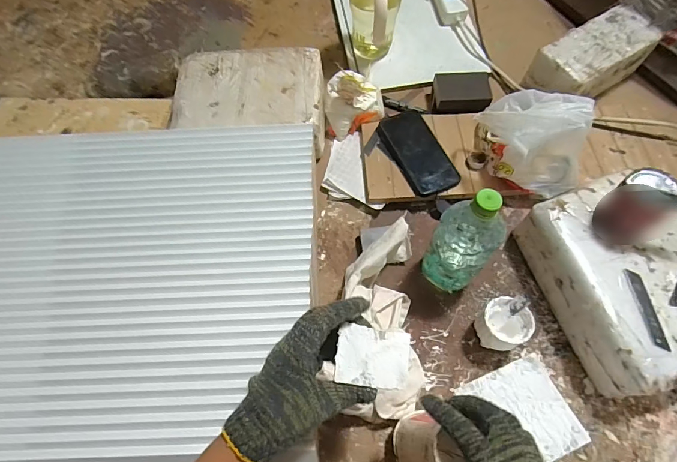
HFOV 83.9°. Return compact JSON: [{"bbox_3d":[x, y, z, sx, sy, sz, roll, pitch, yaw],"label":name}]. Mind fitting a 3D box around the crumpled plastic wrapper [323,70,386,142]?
[{"bbox_3d":[0.027,-0.243,0.697,0.106,0.093,0.088,-16,65,-5],"label":"crumpled plastic wrapper"}]

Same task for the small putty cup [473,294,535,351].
[{"bbox_3d":[0.225,0.132,0.526,0.062,0.066,0.062,-1,65,2],"label":"small putty cup"}]

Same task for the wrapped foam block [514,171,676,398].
[{"bbox_3d":[0.405,0.061,0.525,0.196,0.095,0.268,-13,65,-3],"label":"wrapped foam block"}]

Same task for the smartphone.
[{"bbox_3d":[0.138,-0.139,0.656,0.085,0.015,0.167,-20,70,-5],"label":"smartphone"}]

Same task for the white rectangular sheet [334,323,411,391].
[{"bbox_3d":[0.034,0.121,0.363,0.070,0.005,0.053,11,68,-5],"label":"white rectangular sheet"}]

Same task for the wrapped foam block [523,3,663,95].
[{"bbox_3d":[0.479,-0.326,0.723,0.225,0.084,0.117,-33,68,-12],"label":"wrapped foam block"}]

